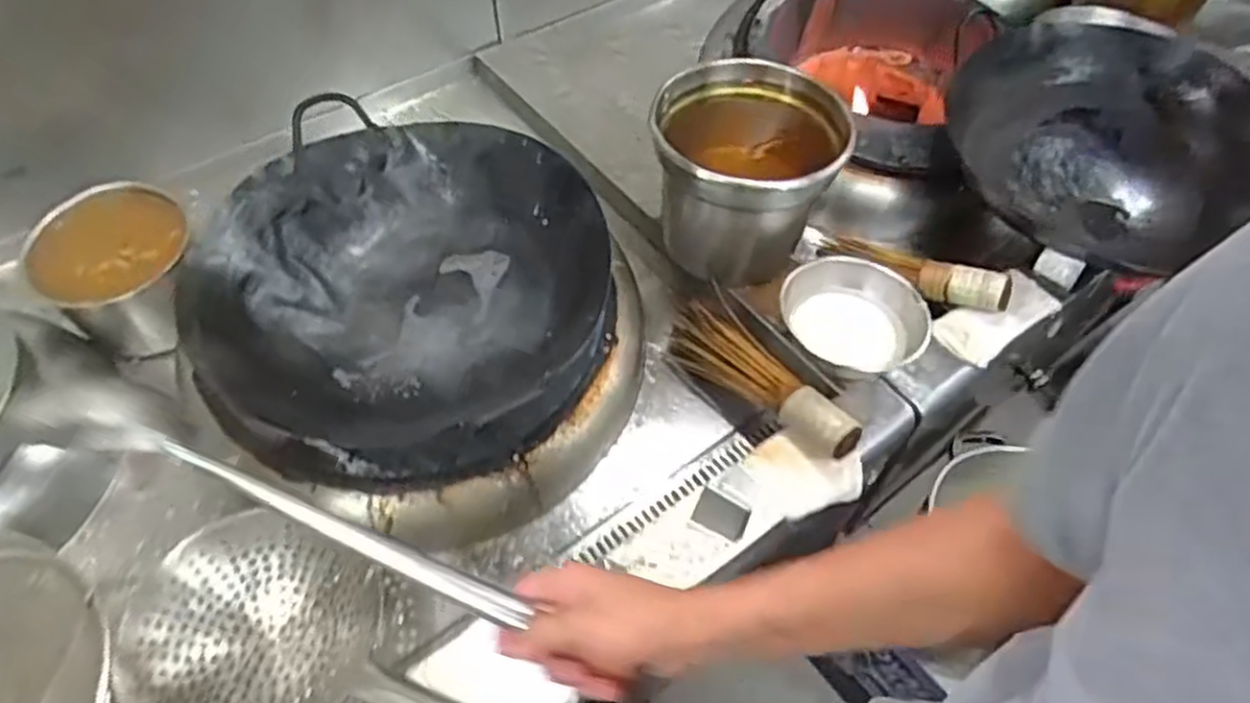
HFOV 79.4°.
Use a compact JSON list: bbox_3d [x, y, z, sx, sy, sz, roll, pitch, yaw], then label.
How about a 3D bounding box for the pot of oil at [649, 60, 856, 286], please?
[{"bbox_3d":[0.151,-0.207,0.962,0.217,0.227,0.223,0,53,0],"label":"pot of oil"}]

